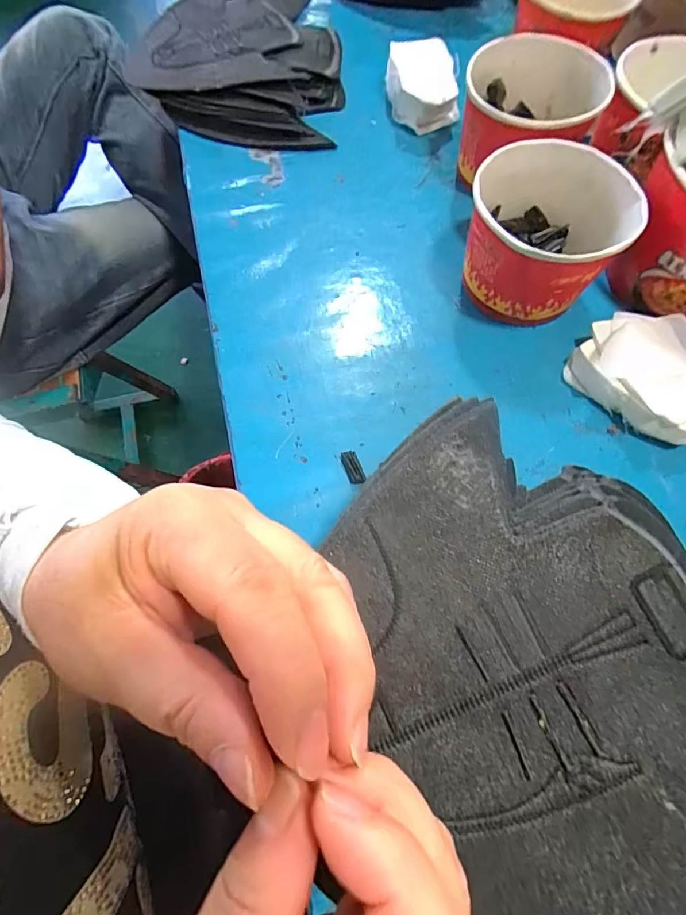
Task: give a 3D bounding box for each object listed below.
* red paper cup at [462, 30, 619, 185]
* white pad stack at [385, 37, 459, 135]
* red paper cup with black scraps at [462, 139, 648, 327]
[{"bbox_3d":[0.163,-0.306,0.419,0.110,0.084,0.101,0,68,-1],"label":"red paper cup"},{"bbox_3d":[0.080,-0.386,0.472,0.064,0.036,0.087,-8,68,-4],"label":"white pad stack"},{"bbox_3d":[0.157,-0.169,0.362,0.110,0.084,0.112,0,68,-1],"label":"red paper cup with black scraps"}]

